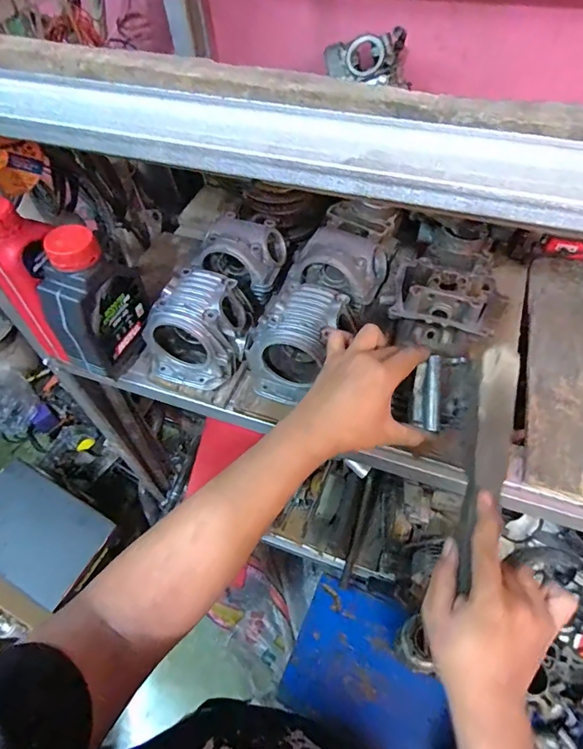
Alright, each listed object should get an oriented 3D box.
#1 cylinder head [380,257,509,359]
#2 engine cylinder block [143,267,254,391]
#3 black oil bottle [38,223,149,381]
[{"bbox_3d":[0.215,-0.102,0.639,0.160,0.087,0.120,18,57,15],"label":"cylinder head"},{"bbox_3d":[-0.125,-0.062,0.611,0.120,0.105,0.128,21,58,17],"label":"engine cylinder block"},{"bbox_3d":[-0.245,-0.088,0.577,0.059,0.199,0.122,31,61,22],"label":"black oil bottle"}]

